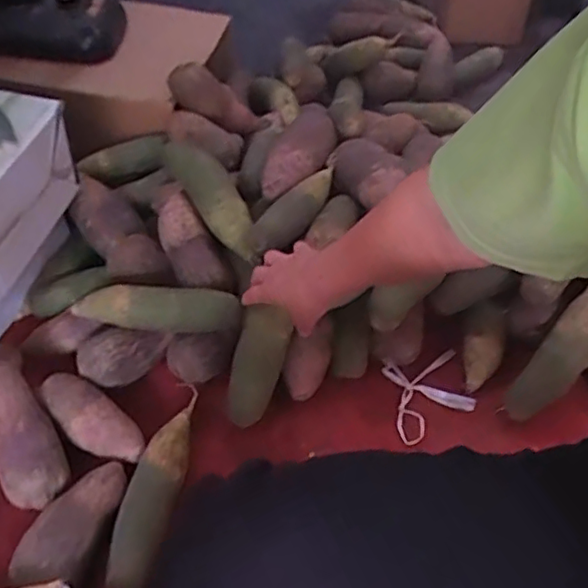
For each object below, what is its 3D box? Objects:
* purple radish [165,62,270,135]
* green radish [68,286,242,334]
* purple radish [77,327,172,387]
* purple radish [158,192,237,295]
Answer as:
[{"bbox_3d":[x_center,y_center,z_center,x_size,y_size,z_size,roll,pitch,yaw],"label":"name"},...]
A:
[{"bbox_3d":[-0.119,-0.307,0.993,0.062,0.067,0.184,41,15,31],"label":"purple radish"},{"bbox_3d":[-0.172,0.018,0.764,0.210,0.049,0.047,3,47,2],"label":"green radish"},{"bbox_3d":[-0.215,0.072,0.783,0.113,0.058,0.061,-21,51,-19],"label":"purple radish"},{"bbox_3d":[-0.135,-0.059,0.806,0.059,0.049,0.162,-26,70,-22],"label":"purple radish"}]

